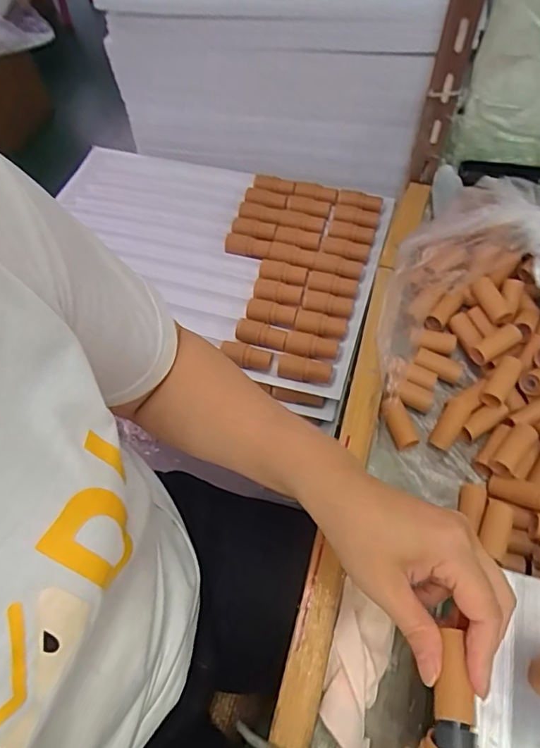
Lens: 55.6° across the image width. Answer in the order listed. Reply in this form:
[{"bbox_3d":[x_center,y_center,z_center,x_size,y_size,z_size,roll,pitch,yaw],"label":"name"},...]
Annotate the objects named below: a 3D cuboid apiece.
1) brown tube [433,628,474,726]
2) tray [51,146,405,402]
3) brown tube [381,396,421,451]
[{"bbox_3d":[0.100,0.164,0.279,0.016,0.014,0.044,9,61,6],"label":"brown tube"},{"bbox_3d":[-0.087,-0.167,0.648,0.448,0.032,0.288,20,62,14],"label":"tray"},{"bbox_3d":[0.118,0.045,0.467,0.019,0.013,0.047,-19,74,-11],"label":"brown tube"}]

